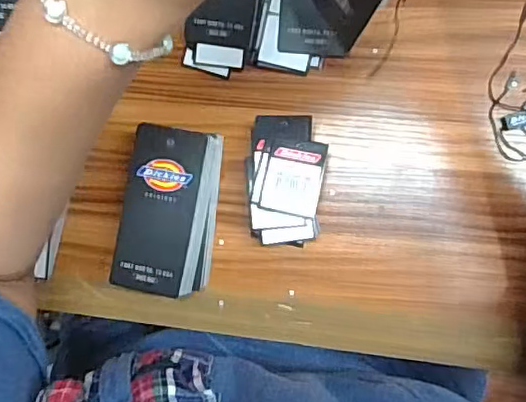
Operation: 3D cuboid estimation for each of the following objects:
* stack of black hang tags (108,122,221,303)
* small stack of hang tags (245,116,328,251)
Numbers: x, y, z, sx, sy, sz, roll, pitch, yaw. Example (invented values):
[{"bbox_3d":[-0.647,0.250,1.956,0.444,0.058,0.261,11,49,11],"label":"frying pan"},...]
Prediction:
[{"bbox_3d":[-0.064,0.006,0.405,0.056,0.040,0.108,8,91,8],"label":"stack of black hang tags"},{"bbox_3d":[0.016,-0.013,0.401,0.050,0.028,0.085,7,91,8],"label":"small stack of hang tags"}]

